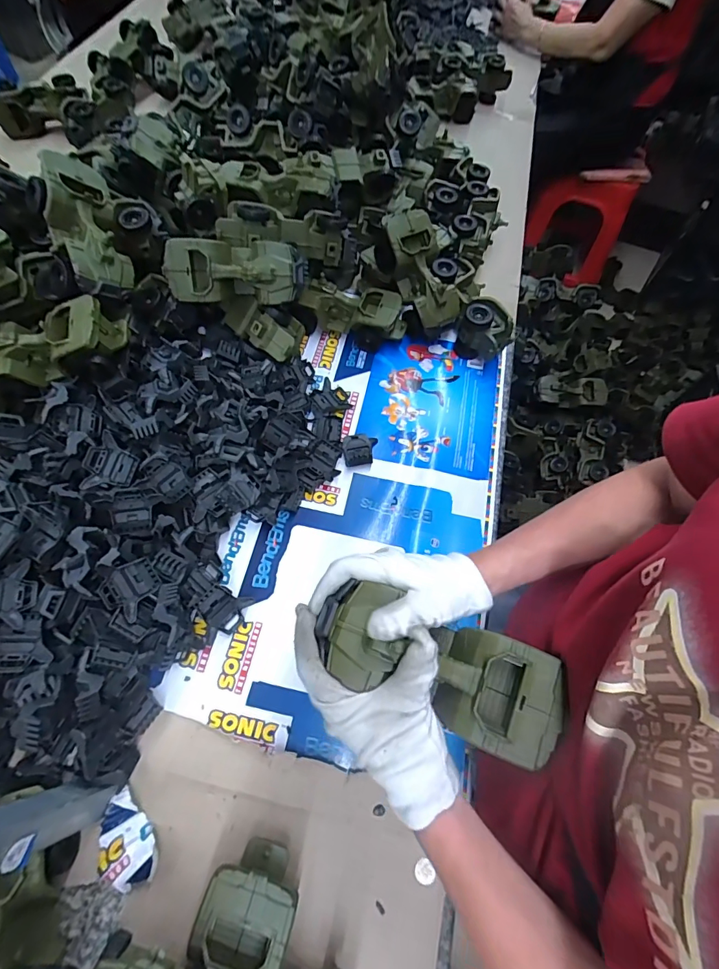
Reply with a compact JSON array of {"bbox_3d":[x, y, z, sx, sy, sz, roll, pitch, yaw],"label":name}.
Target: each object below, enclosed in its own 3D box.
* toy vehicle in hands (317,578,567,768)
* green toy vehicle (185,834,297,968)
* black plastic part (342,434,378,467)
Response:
[{"bbox_3d":[0.056,0.136,0.326,0.181,0.051,0.076,20,64,7],"label":"toy vehicle in hands"},{"bbox_3d":[-0.114,0.423,0.359,0.081,0.074,0.185,15,64,4],"label":"green toy vehicle"},{"bbox_3d":[0.001,-0.050,0.628,0.049,0.024,0.052,1,64,-3],"label":"black plastic part"}]

